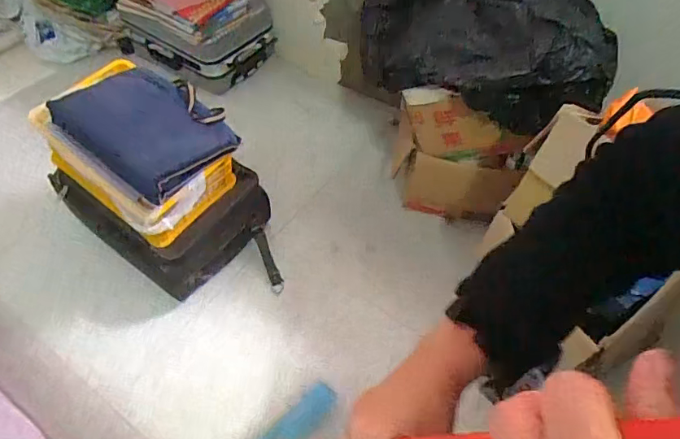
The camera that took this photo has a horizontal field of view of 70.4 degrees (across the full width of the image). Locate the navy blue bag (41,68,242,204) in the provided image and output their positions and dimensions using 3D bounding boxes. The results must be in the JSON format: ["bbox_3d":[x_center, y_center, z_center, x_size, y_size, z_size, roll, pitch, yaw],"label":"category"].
[{"bbox_3d":[-0.450,-0.229,1.131,0.327,0.122,0.291,34,60,18],"label":"navy blue bag"}]

